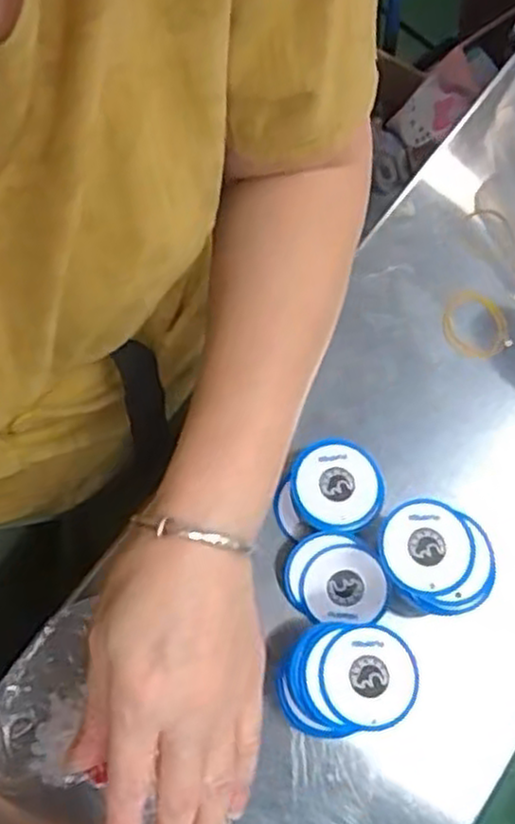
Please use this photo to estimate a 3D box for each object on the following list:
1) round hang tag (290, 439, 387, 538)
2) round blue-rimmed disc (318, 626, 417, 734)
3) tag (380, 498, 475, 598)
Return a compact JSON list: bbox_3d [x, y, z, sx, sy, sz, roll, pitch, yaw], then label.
[{"bbox_3d":[0.045,0.041,0.424,0.051,0.008,0.053,0,71,1],"label":"round hang tag"},{"bbox_3d":[0.055,0.130,0.371,0.047,0.004,0.048,1,69,-3],"label":"round blue-rimmed disc"},{"bbox_3d":[0.089,0.071,0.395,0.047,0.007,0.048,0,73,1],"label":"tag"}]

